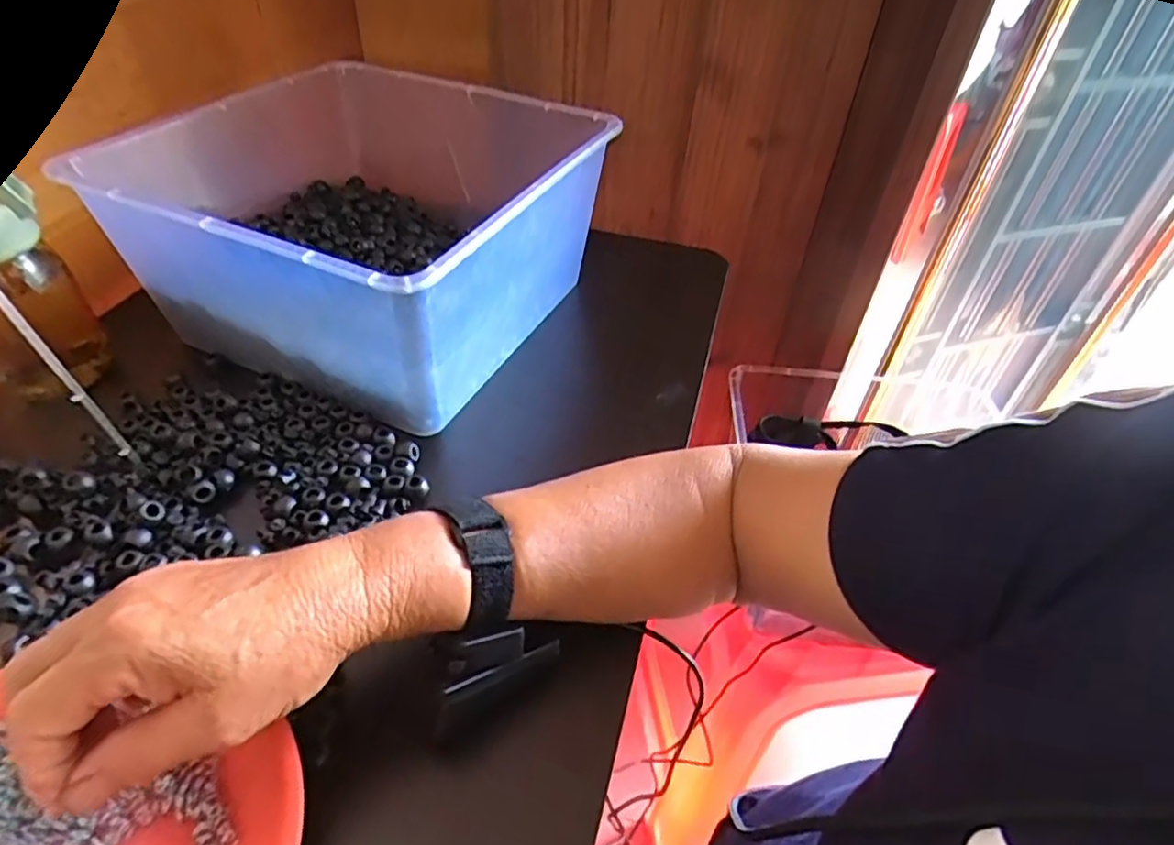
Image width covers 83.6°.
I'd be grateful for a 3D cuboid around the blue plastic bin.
[{"bbox_3d":[-0.159,-0.163,0.536,0.282,0.138,0.317,19,46,16],"label":"blue plastic bin"}]

